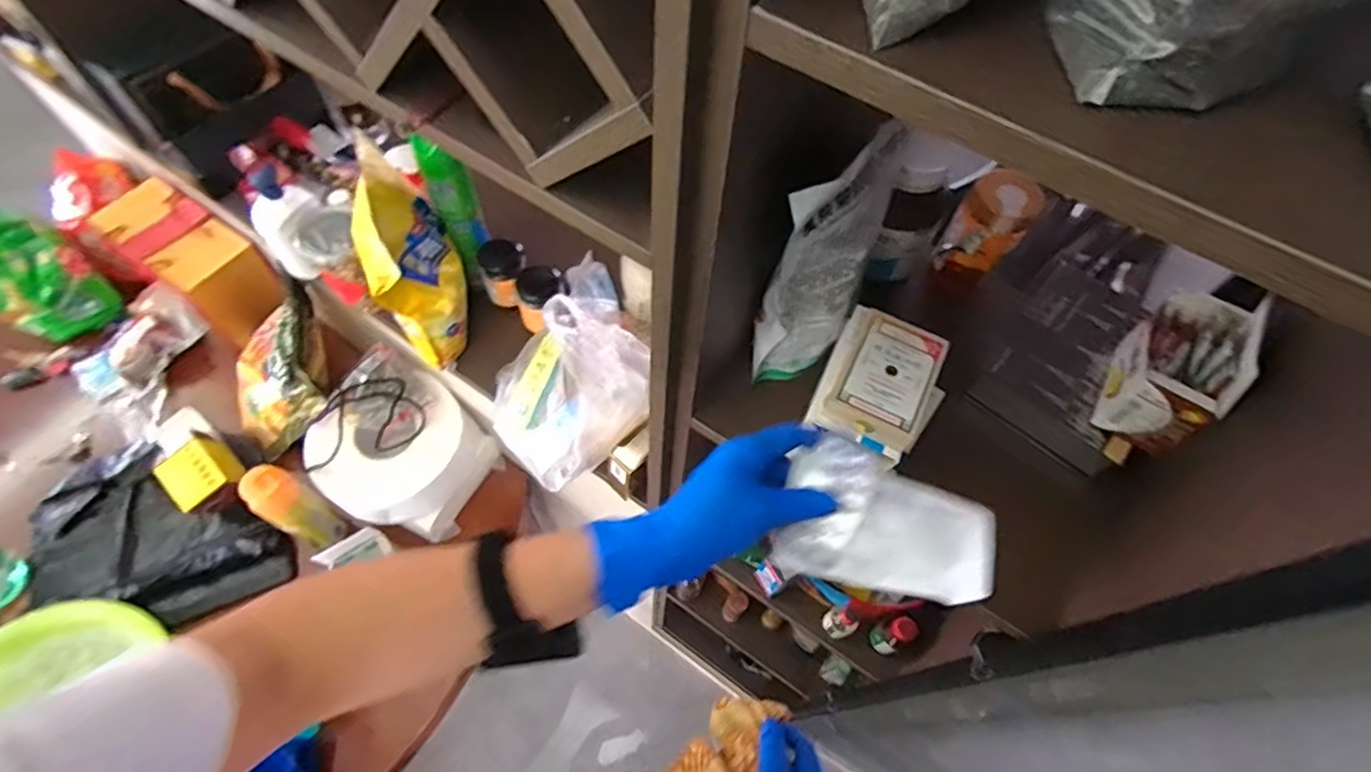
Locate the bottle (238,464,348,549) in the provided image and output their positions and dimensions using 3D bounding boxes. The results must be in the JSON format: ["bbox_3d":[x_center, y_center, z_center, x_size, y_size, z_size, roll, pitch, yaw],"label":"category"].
[{"bbox_3d":[-0.570,0.181,0.945,0.055,0.172,0.067,6,54,38],"label":"bottle"}]

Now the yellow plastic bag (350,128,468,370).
[{"bbox_3d":[-0.360,-0.150,0.857,0.113,0.303,0.165,-21,36,-13],"label":"yellow plastic bag"}]

